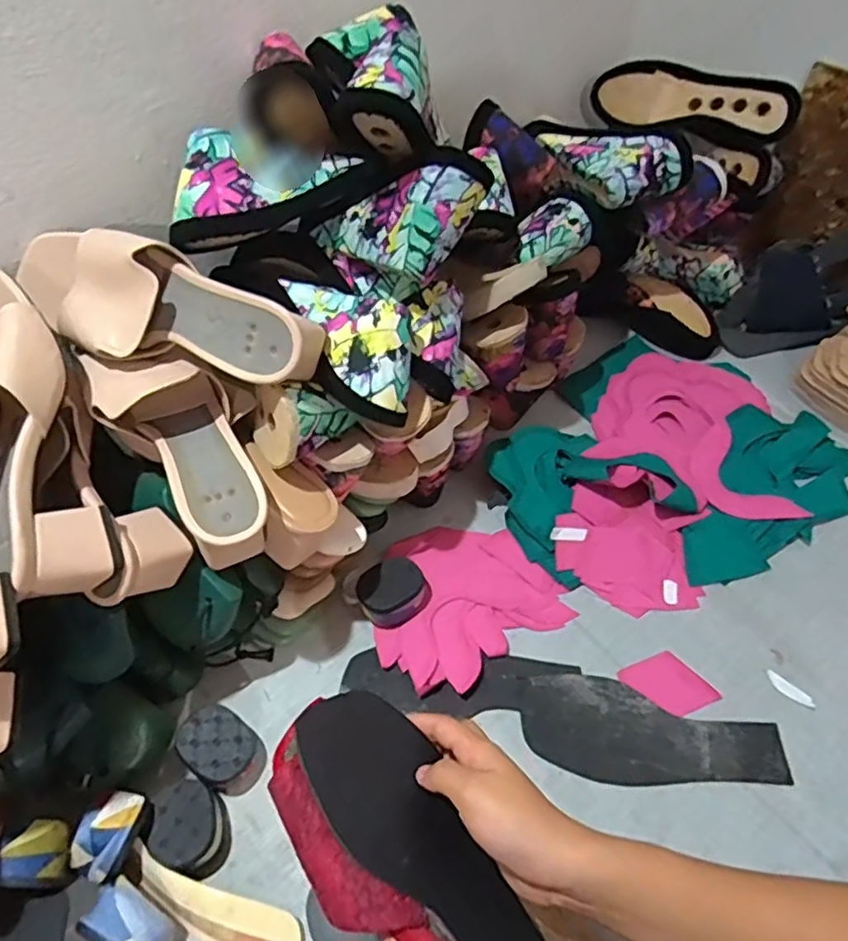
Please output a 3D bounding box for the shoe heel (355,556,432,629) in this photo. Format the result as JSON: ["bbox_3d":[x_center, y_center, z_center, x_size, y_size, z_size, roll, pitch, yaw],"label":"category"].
[{"bbox_3d":[-0.029,0.110,0.592,0.064,0.022,0.055,-26,55,-17],"label":"shoe heel"}]

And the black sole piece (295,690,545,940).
[{"bbox_3d":[0.003,0.225,0.374,0.074,0.010,0.212,-21,66,-44],"label":"black sole piece"}]

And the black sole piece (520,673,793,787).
[{"bbox_3d":[0.186,0.218,0.530,0.205,0.011,0.080,6,52,7],"label":"black sole piece"}]

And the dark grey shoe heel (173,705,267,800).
[{"bbox_3d":[-0.163,0.230,0.522,0.069,0.048,0.053,35,61,25],"label":"dark grey shoe heel"}]

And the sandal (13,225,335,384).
[{"bbox_3d":[-0.197,-0.117,0.480,0.242,0.073,0.091,16,88,9],"label":"sandal"}]

